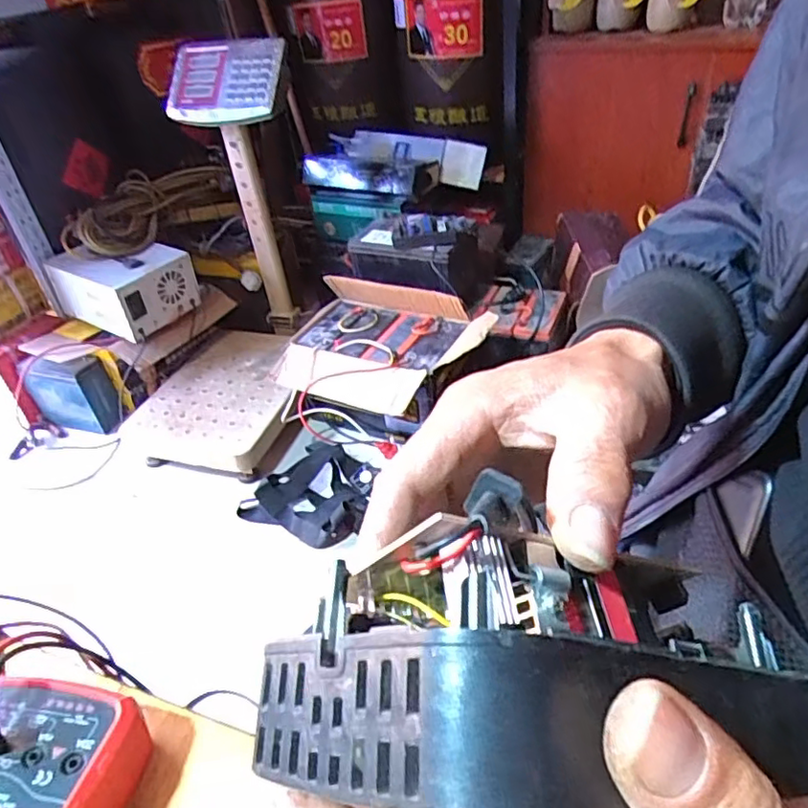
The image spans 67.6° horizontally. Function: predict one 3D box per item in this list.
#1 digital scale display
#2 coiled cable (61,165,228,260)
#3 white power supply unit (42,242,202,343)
[{"bbox_3d":[-0.346,-0.609,1.149,0.236,0.146,0.051,4,15,14],"label":"digital scale display"},{"bbox_3d":[-0.578,-0.437,1.364,0.129,0.134,0.381,27,50,35],"label":"coiled cable"},{"bbox_3d":[-0.615,-0.271,1.336,0.234,0.152,0.201,19,45,28],"label":"white power supply unit"}]

